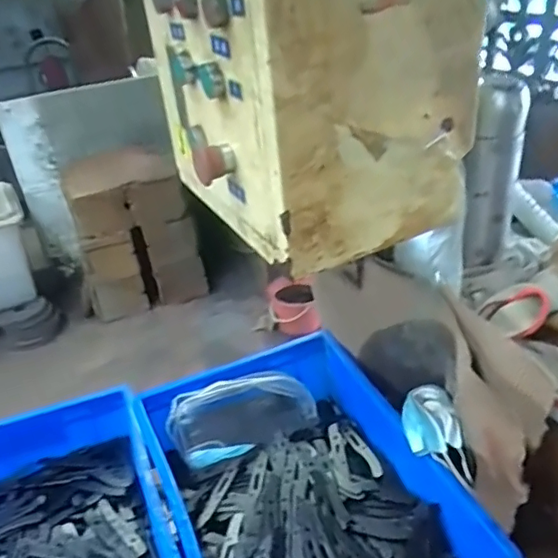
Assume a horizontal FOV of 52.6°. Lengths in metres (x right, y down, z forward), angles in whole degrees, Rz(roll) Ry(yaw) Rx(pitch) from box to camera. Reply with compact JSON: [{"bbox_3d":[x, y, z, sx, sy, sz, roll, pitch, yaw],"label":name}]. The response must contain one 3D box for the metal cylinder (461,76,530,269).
[{"bbox_3d":[0.232,-0.112,0.617,0.049,0.193,0.046,17,37,32],"label":"metal cylinder"}]

